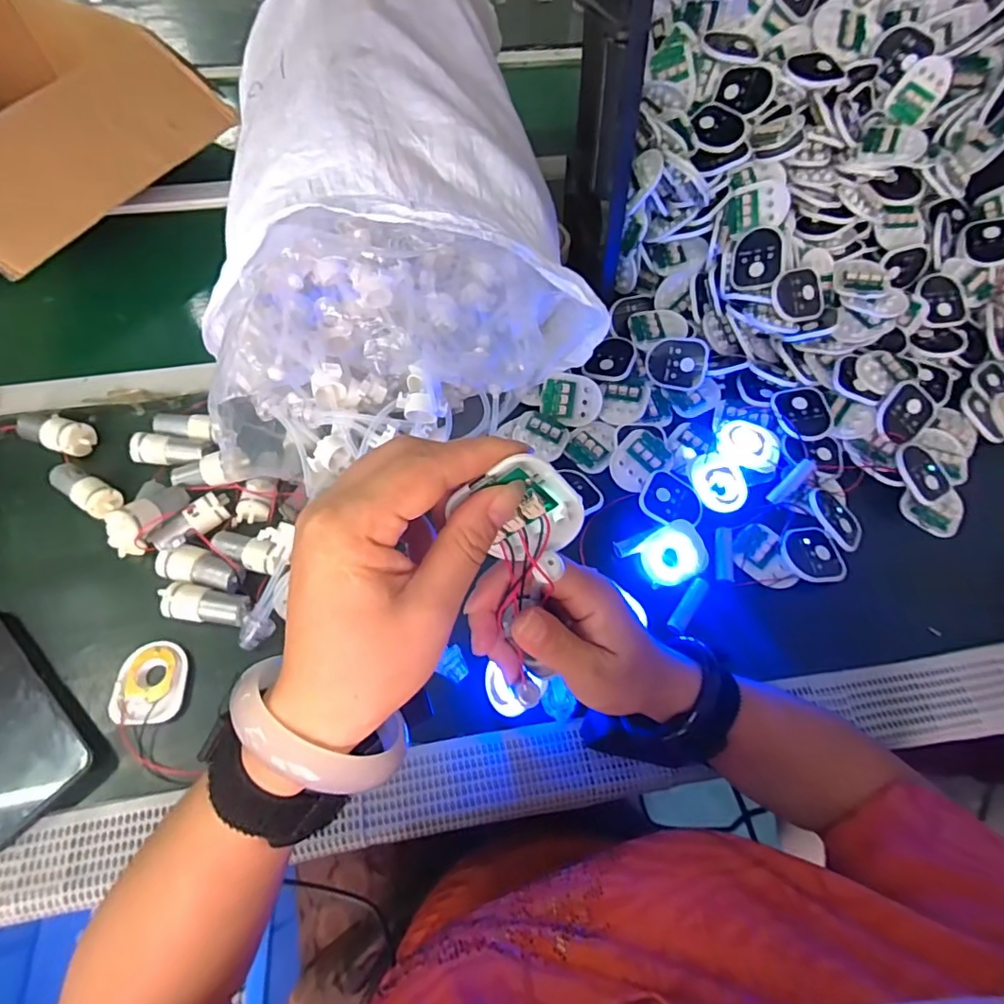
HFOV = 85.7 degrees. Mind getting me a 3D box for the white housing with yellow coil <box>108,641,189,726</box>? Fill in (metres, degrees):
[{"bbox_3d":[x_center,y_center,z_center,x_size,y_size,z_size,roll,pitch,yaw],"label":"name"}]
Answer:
[{"bbox_3d":[-0.257,0.133,0.398,0.045,0.014,0.056,1,61,-1],"label":"white housing with yellow coil"}]

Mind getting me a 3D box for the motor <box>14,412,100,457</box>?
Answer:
[{"bbox_3d":[-0.409,-0.062,0.494,0.069,0.027,0.032,17,61,8],"label":"motor"}]

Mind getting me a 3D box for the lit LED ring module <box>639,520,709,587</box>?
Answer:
[{"bbox_3d":[0.148,0.045,0.462,0.058,0.013,0.049,-34,67,-19],"label":"lit LED ring module"}]

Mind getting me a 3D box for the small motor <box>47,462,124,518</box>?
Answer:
[{"bbox_3d":[-0.357,-0.008,0.469,0.065,0.025,0.027,28,64,14],"label":"small motor"}]

